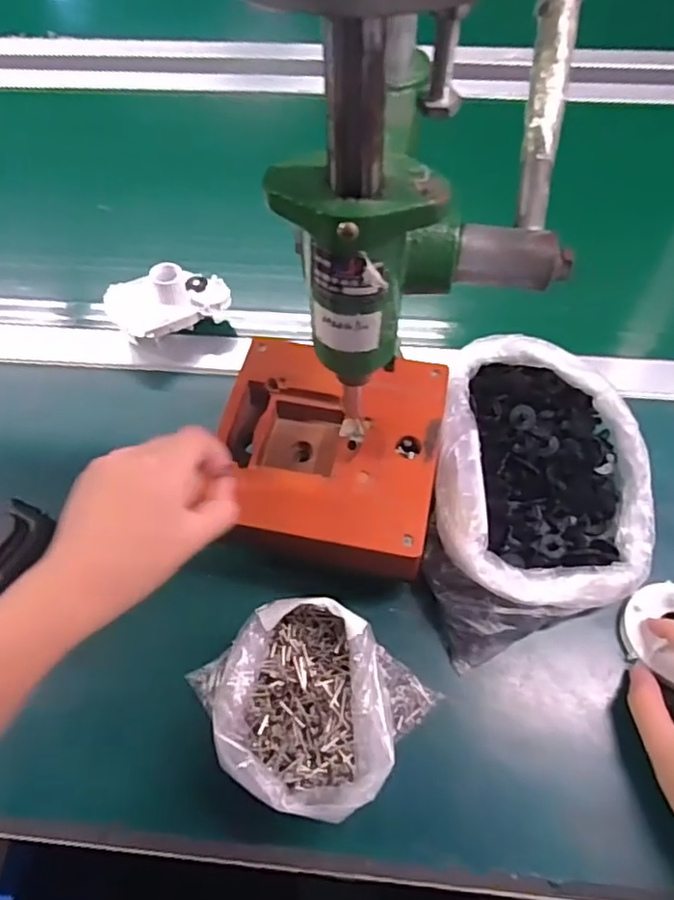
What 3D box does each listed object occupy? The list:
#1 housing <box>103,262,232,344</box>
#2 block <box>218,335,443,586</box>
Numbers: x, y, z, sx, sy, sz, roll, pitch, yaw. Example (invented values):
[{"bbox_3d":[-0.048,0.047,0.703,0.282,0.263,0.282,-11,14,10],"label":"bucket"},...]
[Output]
[{"bbox_3d":[-0.148,-0.131,0.532,0.103,0.035,0.052,-19,61,-10],"label":"housing"},{"bbox_3d":[-0.004,0.006,0.439,0.149,0.067,0.142,10,60,7],"label":"block"}]

